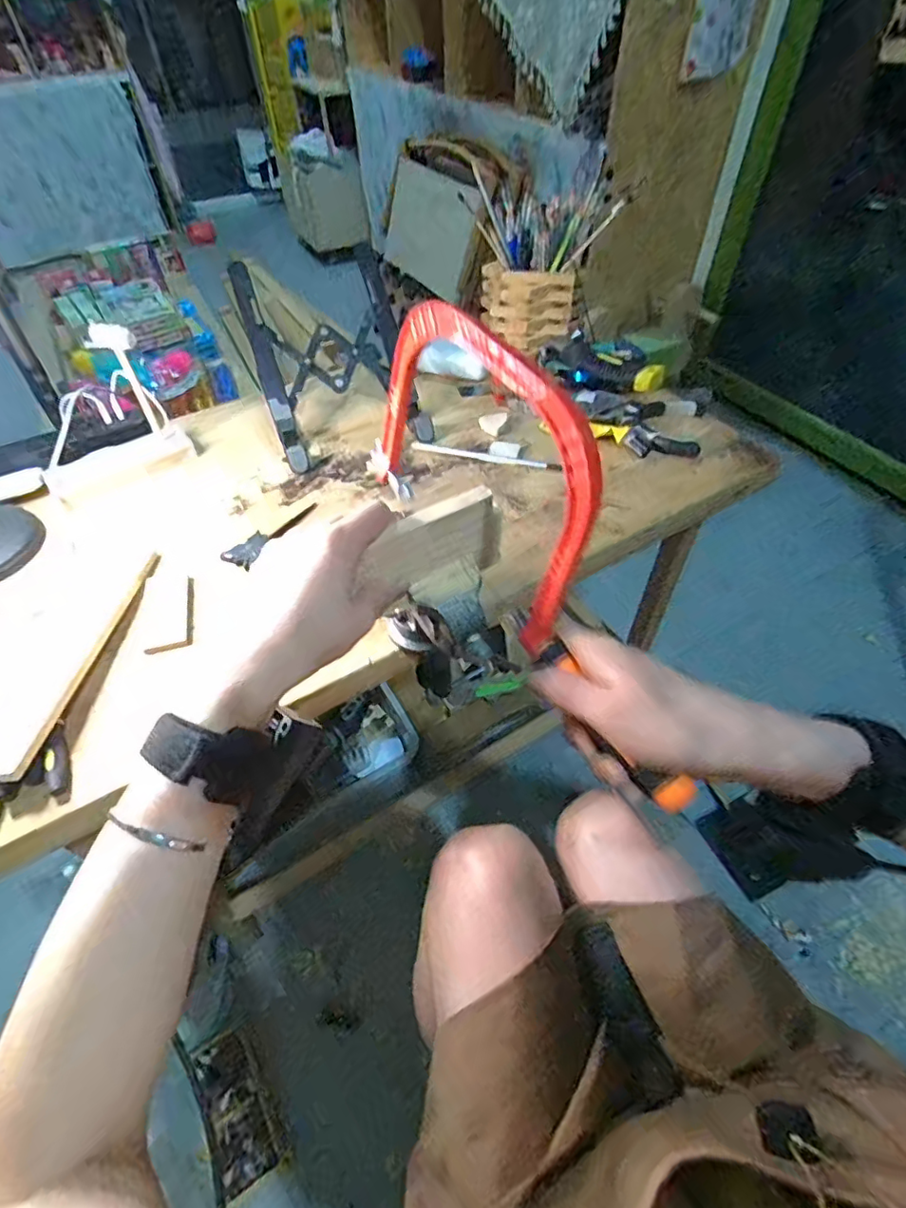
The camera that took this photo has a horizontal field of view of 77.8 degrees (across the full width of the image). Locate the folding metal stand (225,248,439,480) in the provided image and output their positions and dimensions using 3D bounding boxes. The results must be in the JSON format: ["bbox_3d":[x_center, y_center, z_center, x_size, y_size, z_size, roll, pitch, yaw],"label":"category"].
[{"bbox_3d":[-0.133,-0.272,0.627,0.167,0.134,0.201,-17,52,-12],"label":"folding metal stand"}]

